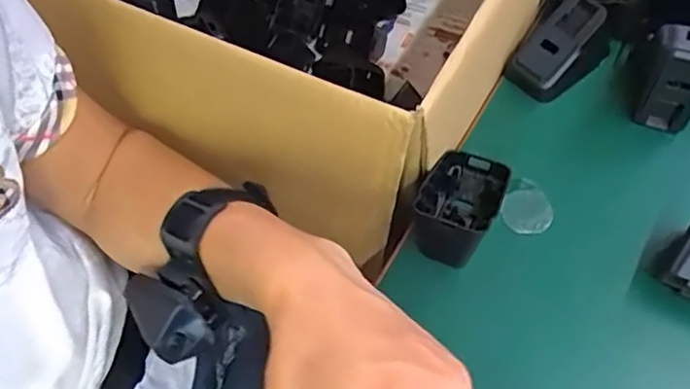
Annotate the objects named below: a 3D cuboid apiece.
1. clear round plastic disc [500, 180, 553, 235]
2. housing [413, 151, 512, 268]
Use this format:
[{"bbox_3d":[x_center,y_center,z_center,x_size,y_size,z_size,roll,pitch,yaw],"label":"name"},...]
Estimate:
[{"bbox_3d":[0.111,0.008,0.372,0.029,0.006,0.033,22,68,17],"label":"clear round plastic disc"},{"bbox_3d":[0.067,0.007,0.366,0.044,0.036,0.067,21,46,13],"label":"housing"}]

